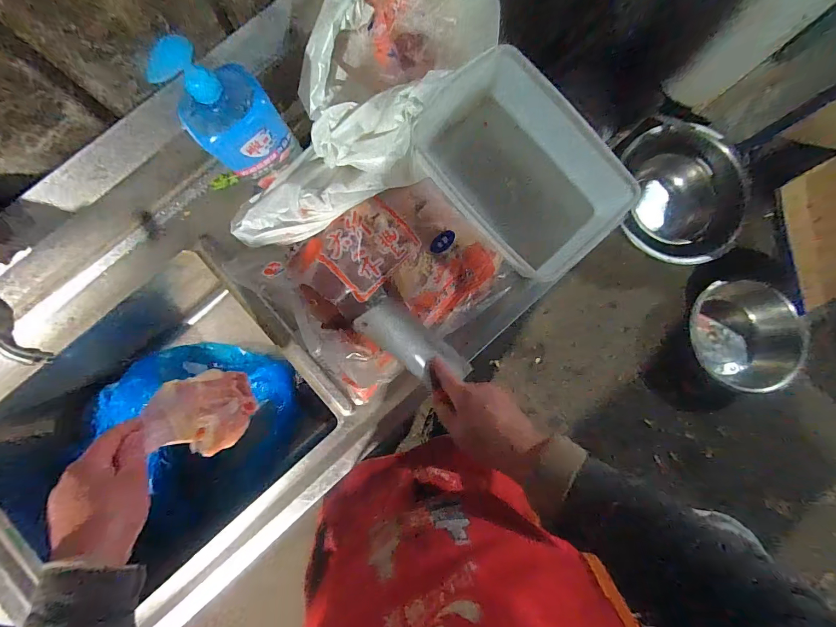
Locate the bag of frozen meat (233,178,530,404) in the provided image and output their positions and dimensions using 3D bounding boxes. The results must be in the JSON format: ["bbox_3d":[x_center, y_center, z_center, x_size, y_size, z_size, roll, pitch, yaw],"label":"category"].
[{"bbox_3d":[-0.055,-0.076,0.602,0.361,0.088,0.308,-37,87,-5],"label":"bag of frozen meat"}]

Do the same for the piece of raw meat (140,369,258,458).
[{"bbox_3d":[-0.287,0.127,0.499,0.032,0.135,0.110,-38,62,25],"label":"piece of raw meat"}]

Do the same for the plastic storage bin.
[{"bbox_3d":[0.167,-0.236,0.647,0.232,0.171,0.343,-42,87,-5],"label":"plastic storage bin"}]

